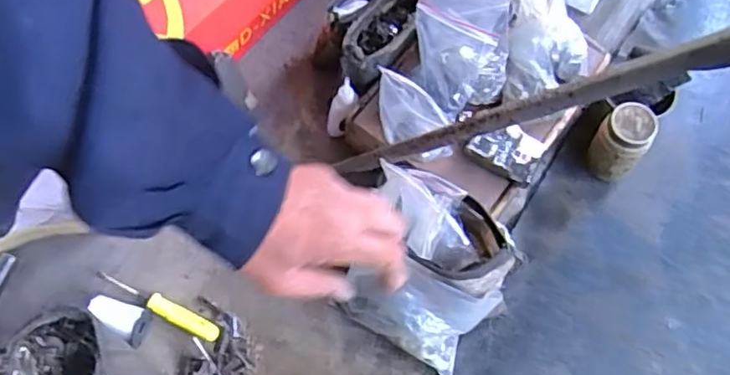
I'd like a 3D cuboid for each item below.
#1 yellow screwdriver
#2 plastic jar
[{"bbox_3d":[-0.200,0.113,0.597,0.129,0.020,0.017,25,69,10],"label":"yellow screwdriver"},{"bbox_3d":[0.265,-0.045,0.653,0.050,0.094,0.049,2,67,-4],"label":"plastic jar"}]

